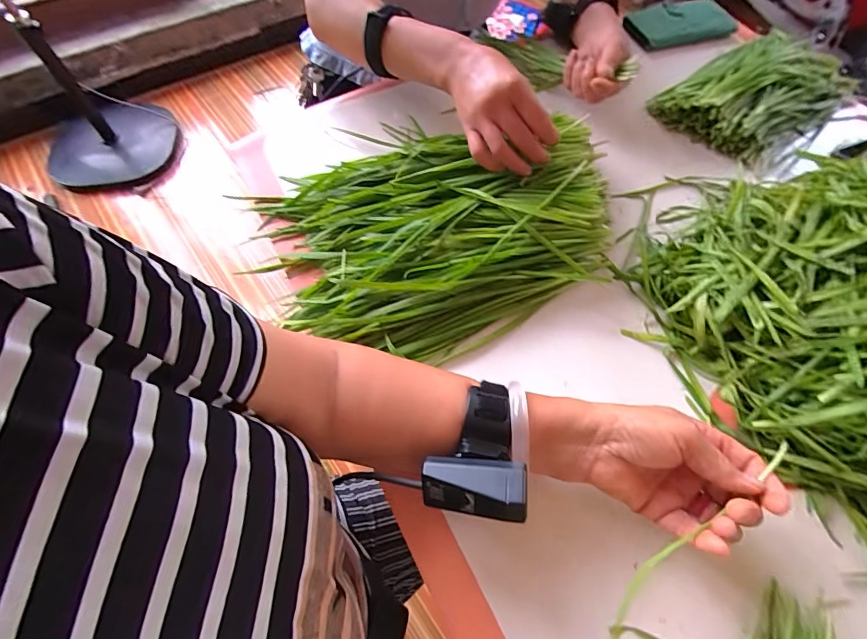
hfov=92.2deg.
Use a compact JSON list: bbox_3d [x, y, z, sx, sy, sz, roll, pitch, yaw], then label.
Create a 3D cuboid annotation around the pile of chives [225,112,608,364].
[{"bbox_3d":[0.000,-0.086,0.418,0.351,0.056,0.235,-2,62,-3],"label":"pile of chives"}]

